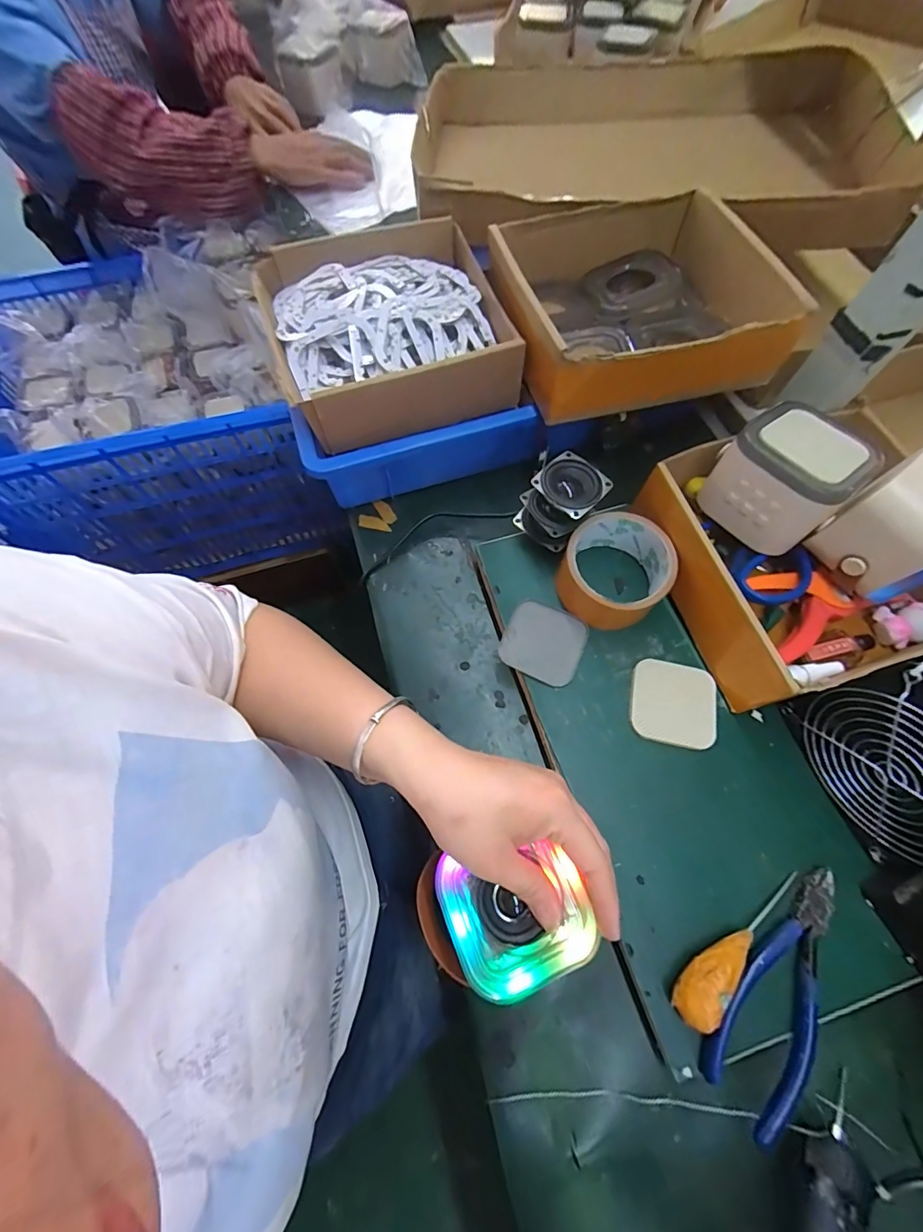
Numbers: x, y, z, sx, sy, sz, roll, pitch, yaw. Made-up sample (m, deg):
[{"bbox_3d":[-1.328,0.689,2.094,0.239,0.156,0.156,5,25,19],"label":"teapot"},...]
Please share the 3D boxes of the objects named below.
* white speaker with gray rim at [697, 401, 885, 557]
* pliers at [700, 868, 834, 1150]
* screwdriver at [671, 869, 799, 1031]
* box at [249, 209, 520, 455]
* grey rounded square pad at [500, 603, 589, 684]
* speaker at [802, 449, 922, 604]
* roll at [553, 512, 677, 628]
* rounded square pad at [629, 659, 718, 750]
[{"bbox_3d":[0.255,-0.109,0.361,0.090,0.070,0.091,-40,72,-15],"label":"white speaker with gray rim"},{"bbox_3d":[0.201,0.236,0.293,0.061,0.008,0.156,24,69,9],"label":"pliers"},{"bbox_3d":[0.184,0.215,0.297,0.120,0.024,0.025,-36,71,-14],"label":"screwdriver"},{"bbox_3d":[-0.073,-0.278,0.439,0.213,0.068,0.227,-15,67,-6],"label":"box"},{"bbox_3d":[0.070,0.021,0.384,0.064,0.005,0.063,24,69,10],"label":"grey rounded square pad"},{"bbox_3d":[0.325,-0.066,0.328,0.078,0.073,0.073,-32,70,-13],"label":"speaker"},{"bbox_3d":[0.130,-0.037,0.386,0.084,0.051,0.087,0,66,0],"label":"roll"},{"bbox_3d":[0.170,0.069,0.363,0.063,0.011,0.063,14,67,6],"label":"rounded square pad"}]

